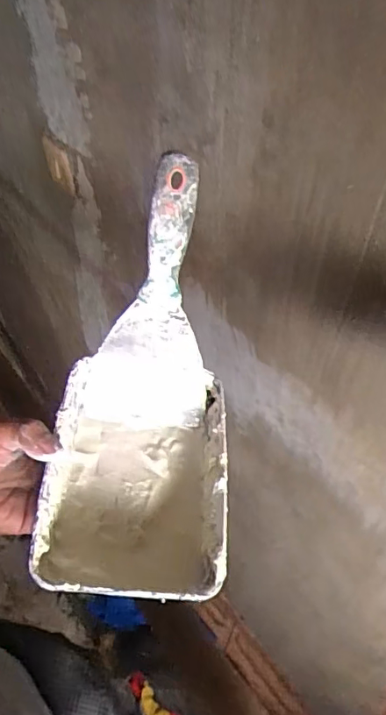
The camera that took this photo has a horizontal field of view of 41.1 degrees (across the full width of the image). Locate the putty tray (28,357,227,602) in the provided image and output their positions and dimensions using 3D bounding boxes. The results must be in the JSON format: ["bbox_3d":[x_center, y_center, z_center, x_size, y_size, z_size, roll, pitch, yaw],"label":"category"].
[{"bbox_3d":[-0.038,0.086,0.363,0.119,0.051,0.163,3,43,-2],"label":"putty tray"}]

